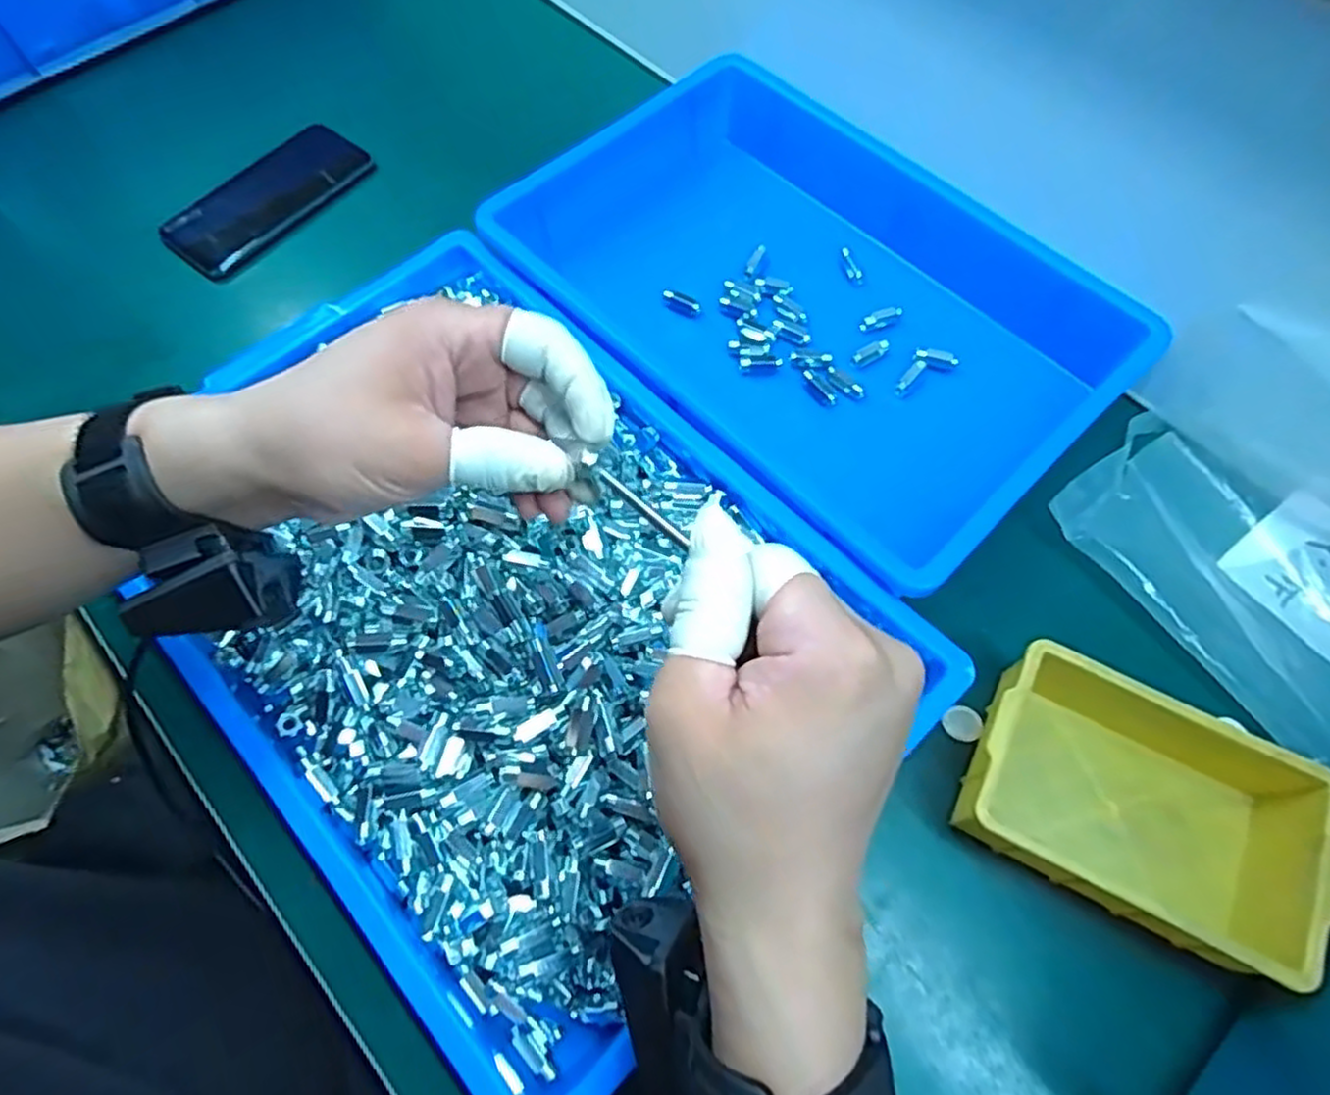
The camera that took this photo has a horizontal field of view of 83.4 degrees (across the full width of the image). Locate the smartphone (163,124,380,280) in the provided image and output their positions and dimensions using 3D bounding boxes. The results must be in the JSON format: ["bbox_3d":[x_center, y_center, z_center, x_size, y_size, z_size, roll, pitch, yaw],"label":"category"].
[{"bbox_3d":[-0.302,-0.265,0.569,0.072,0.015,0.153,40,72,16],"label":"smartphone"}]

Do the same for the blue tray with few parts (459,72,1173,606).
[{"bbox_3d":[0.099,-0.163,0.485,0.263,0.063,0.366,-41,72,-16],"label":"blue tray with few parts"}]

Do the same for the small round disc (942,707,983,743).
[{"bbox_3d":[0.158,0.095,0.397,0.019,0.006,0.019,0,66,0],"label":"small round disc"}]

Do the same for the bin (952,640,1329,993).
[{"bbox_3d":[0.223,0.122,0.355,0.147,0.049,0.096,27,69,12],"label":"bin"}]

